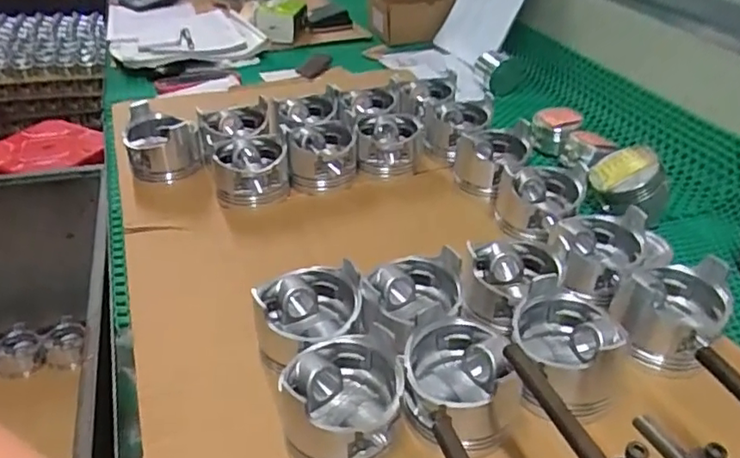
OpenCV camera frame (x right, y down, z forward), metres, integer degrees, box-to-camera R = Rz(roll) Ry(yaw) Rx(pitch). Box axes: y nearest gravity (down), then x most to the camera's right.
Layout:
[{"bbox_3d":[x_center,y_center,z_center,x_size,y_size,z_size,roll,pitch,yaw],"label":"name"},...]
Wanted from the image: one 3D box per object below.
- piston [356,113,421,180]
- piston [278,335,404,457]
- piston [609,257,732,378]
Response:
[{"bbox_3d":[0.022,-0.120,0.815,0.086,0.053,0.097,0,36,-3],"label":"piston"},{"bbox_3d":[-0.021,0.127,0.445,0.089,0.054,0.095,1,36,-1],"label":"piston"},{"bbox_3d":[0.253,0.065,0.506,0.085,0.071,0.088,24,42,28],"label":"piston"}]

